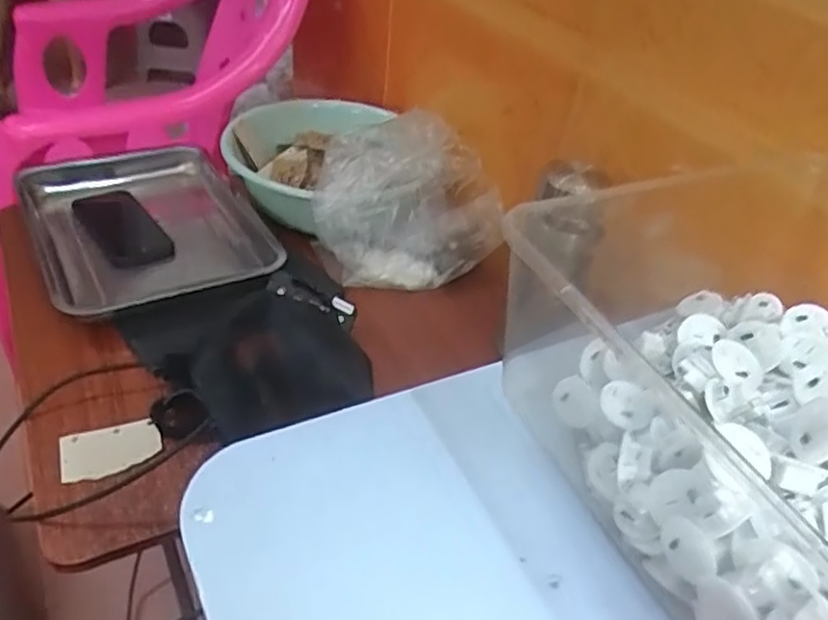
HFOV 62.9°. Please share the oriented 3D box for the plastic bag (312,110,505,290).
[{"bbox_3d":[-0.005,-0.136,0.871,0.238,0.167,0.124,-5,40,-14],"label":"plastic bag"}]

